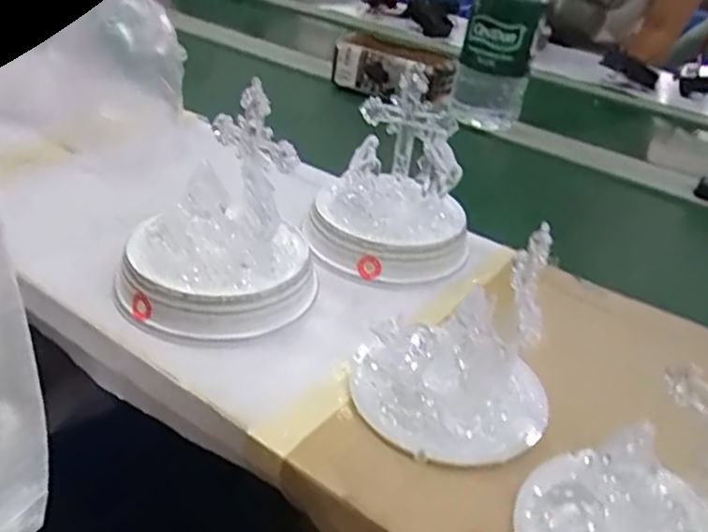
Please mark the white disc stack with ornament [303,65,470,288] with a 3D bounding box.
[{"bbox_3d":[0.036,-0.074,0.566,0.143,0.126,0.132,13,32,8],"label":"white disc stack with ornament"}]

